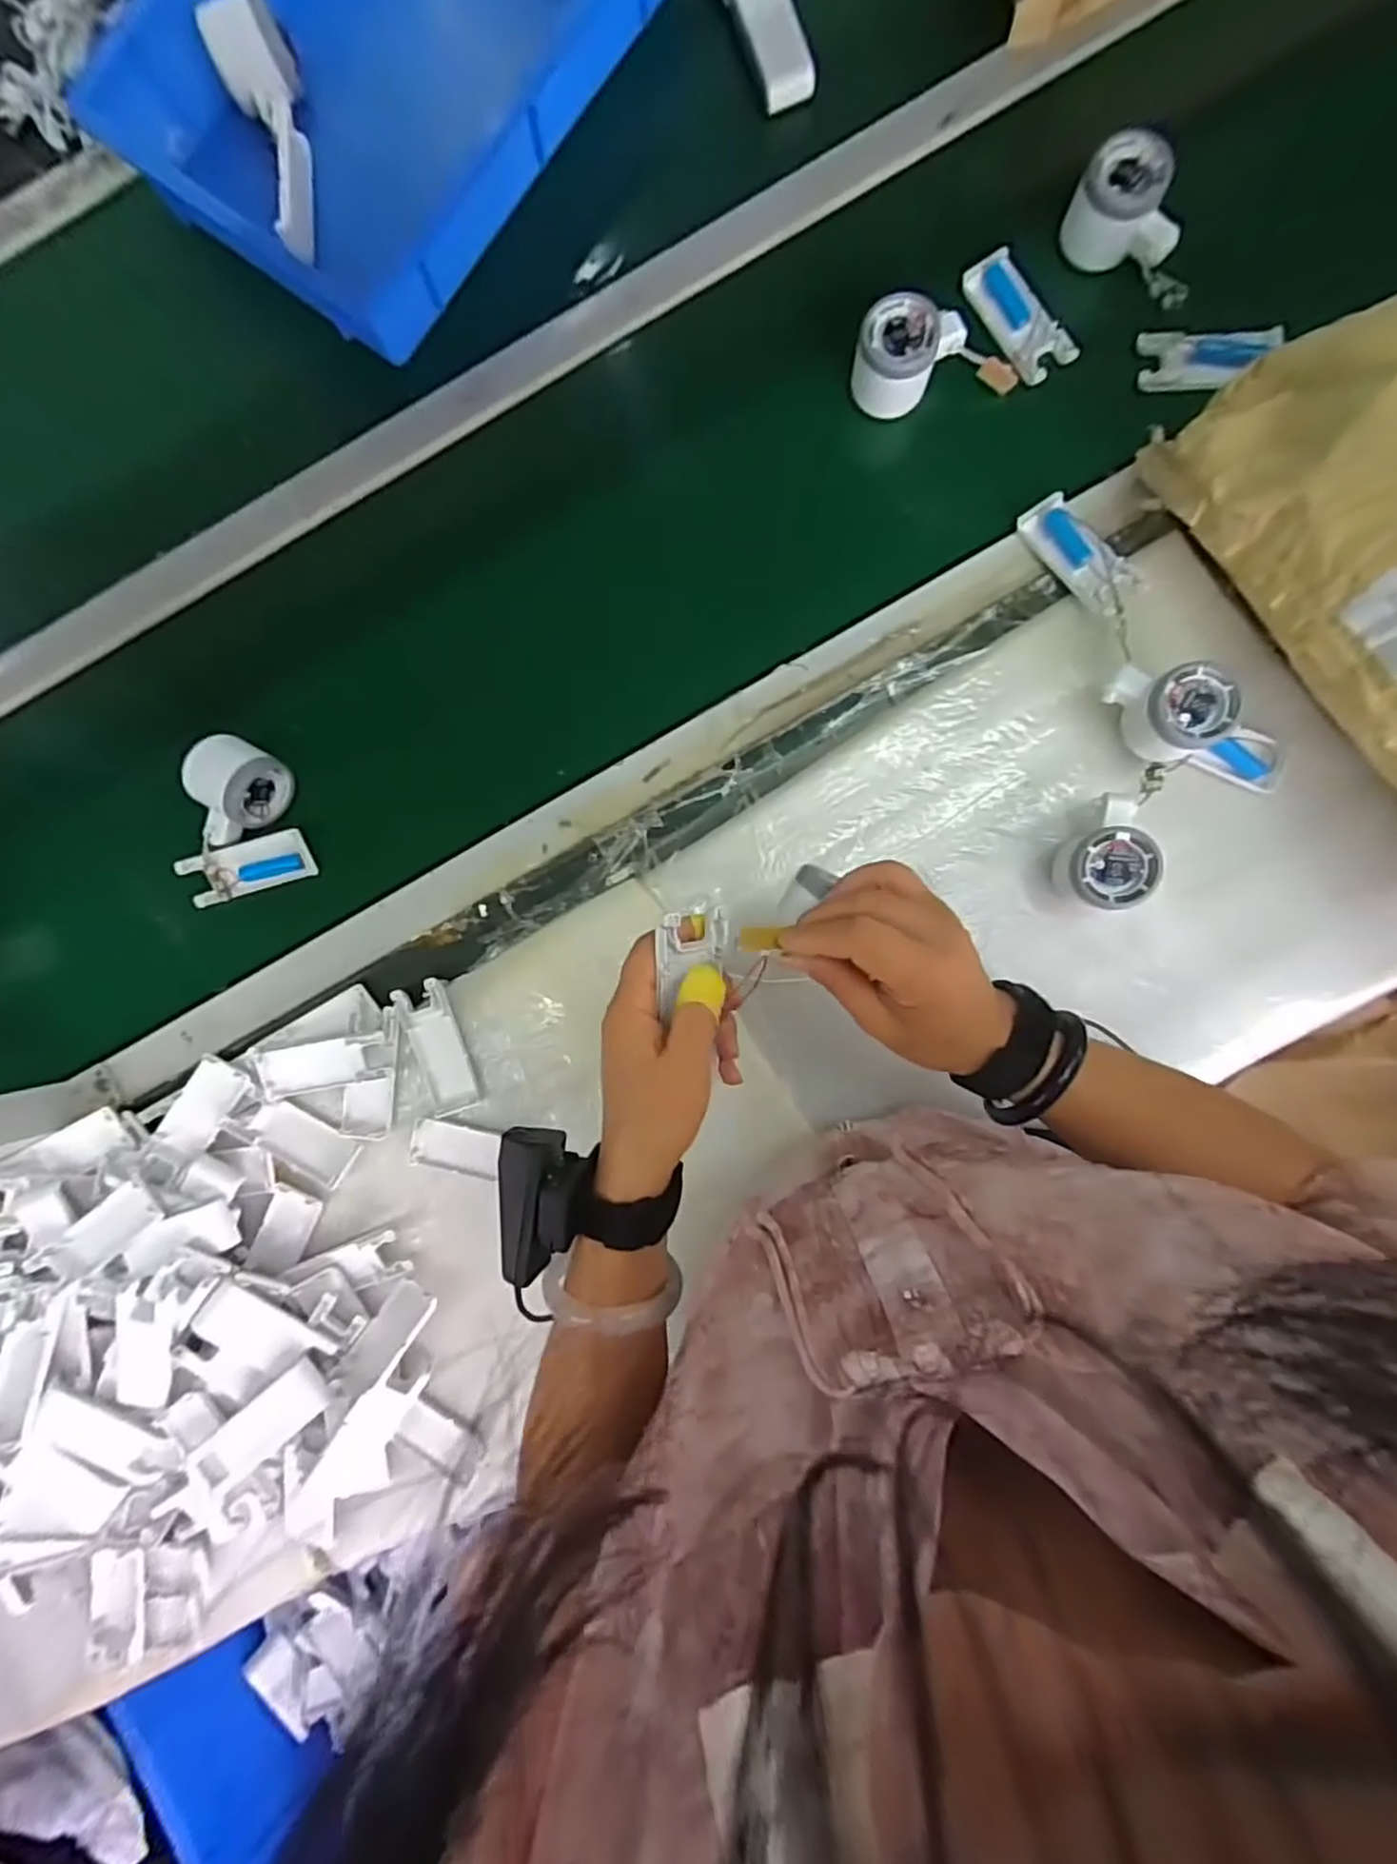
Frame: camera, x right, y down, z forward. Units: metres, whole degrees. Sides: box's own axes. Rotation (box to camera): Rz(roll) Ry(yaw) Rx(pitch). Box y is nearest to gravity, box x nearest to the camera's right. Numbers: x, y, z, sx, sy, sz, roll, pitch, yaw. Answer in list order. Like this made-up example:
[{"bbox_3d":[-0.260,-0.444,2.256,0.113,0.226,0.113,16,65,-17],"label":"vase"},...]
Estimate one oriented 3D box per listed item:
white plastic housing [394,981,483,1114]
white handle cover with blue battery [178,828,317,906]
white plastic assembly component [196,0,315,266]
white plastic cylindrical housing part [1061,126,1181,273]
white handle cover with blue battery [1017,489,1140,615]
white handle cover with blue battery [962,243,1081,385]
[{"bbox_3d":[-0.208,0.092,0.551,0.042,0.010,0.104,-18,88,2],"label":"white plastic housing"},{"bbox_3d":[-0.365,-0.053,0.565,0.102,0.018,0.040,-16,88,2],"label":"white handle cover with blue battery"},{"bbox_3d":[-0.343,-0.633,0.556,0.056,0.045,0.180,-10,100,2],"label":"white plastic assembly component"},{"bbox_3d":[0.323,-0.542,0.523,0.082,0.052,0.054,28,90,3],"label":"white plastic cylindrical housing part"},{"bbox_3d":[0.290,-0.288,0.531,0.042,0.022,0.102,-38,87,1],"label":"white handle cover with blue battery"},{"bbox_3d":[0.250,-0.485,0.544,0.041,0.014,0.107,-33,87,1],"label":"white handle cover with blue battery"}]

